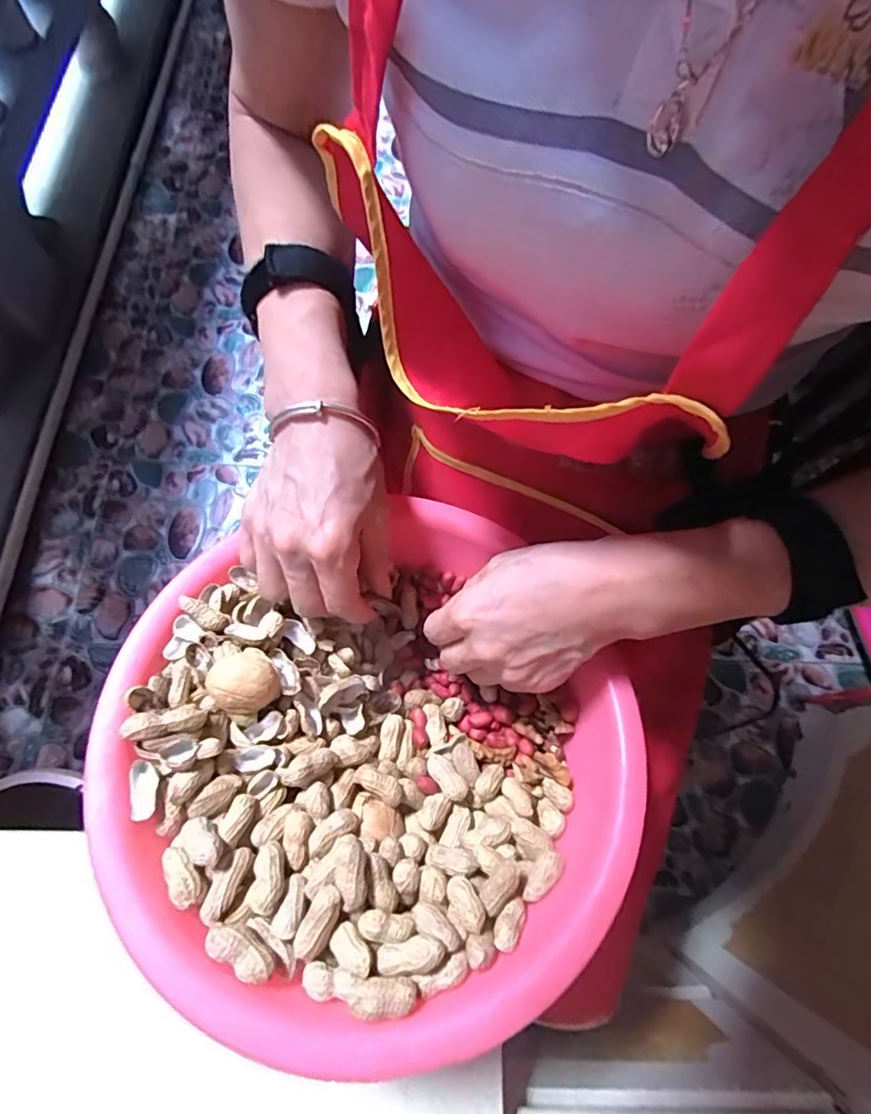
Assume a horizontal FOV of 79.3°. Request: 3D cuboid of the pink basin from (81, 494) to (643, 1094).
[{"bbox_3d":[-0.032,0.105,0.297,0.260,0.095,0.260,4,60,-7],"label":"pink basin"}]

